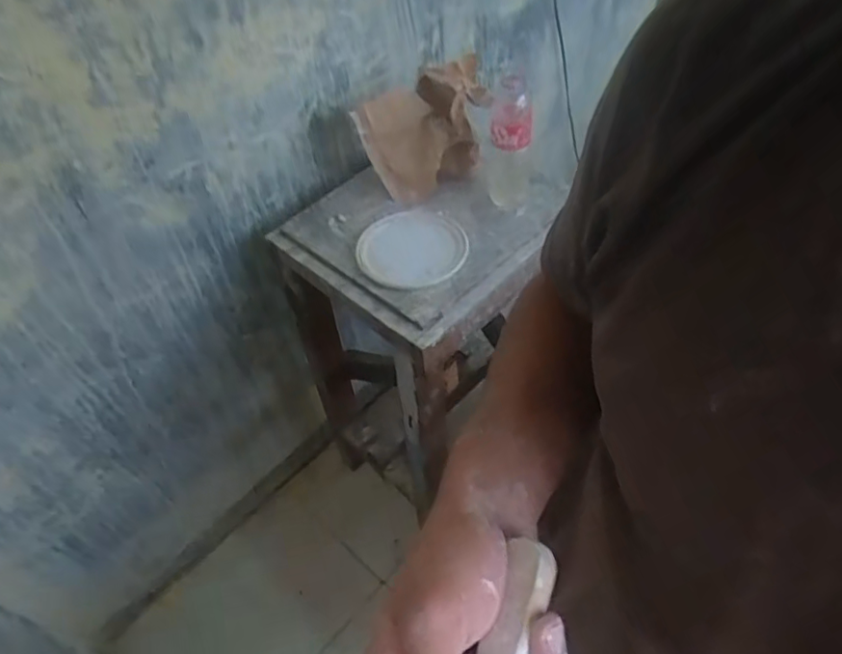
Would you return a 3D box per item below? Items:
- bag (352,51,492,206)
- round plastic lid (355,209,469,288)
[{"bbox_3d":[0.025,-0.334,1.041,0.245,0.162,0.122,-27,52,-18],"label":"bag"},{"bbox_3d":[-0.014,-0.129,0.968,0.174,0.021,0.166,-2,48,3],"label":"round plastic lid"}]

